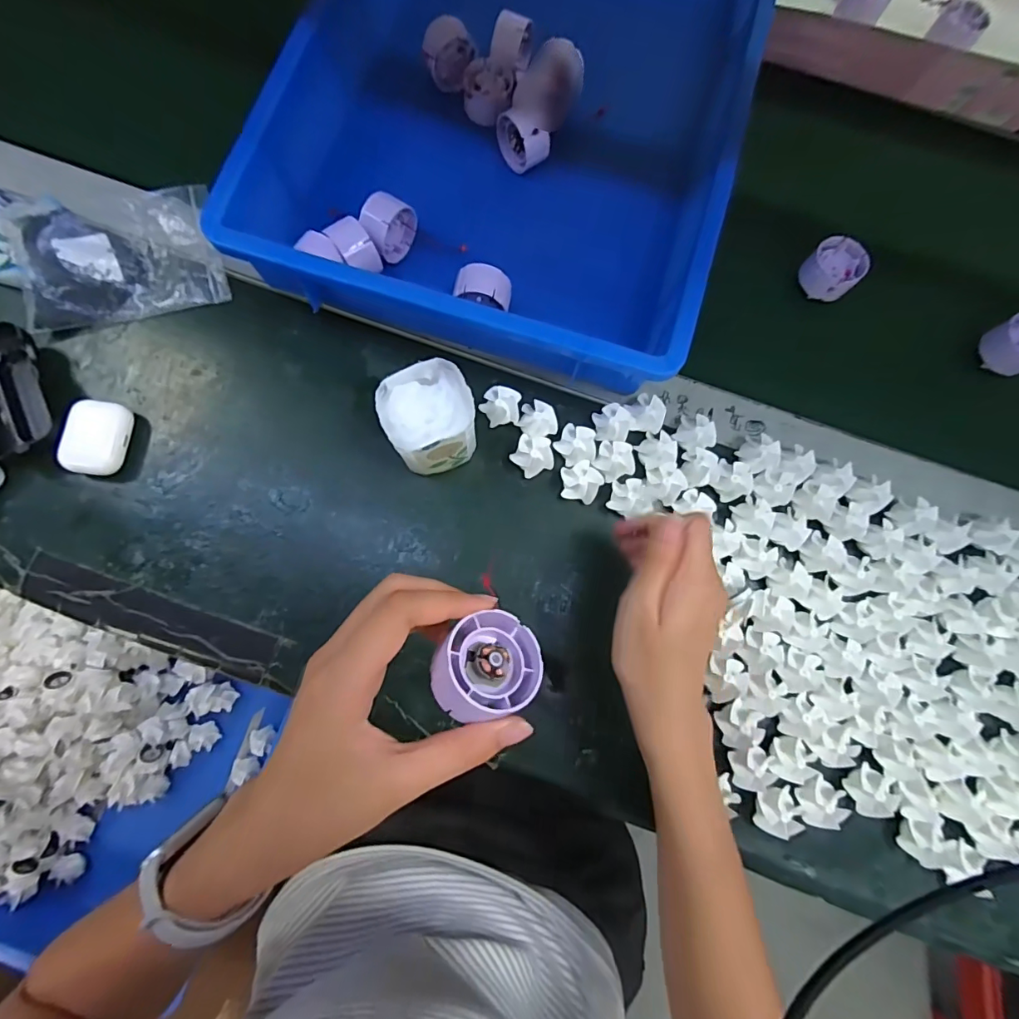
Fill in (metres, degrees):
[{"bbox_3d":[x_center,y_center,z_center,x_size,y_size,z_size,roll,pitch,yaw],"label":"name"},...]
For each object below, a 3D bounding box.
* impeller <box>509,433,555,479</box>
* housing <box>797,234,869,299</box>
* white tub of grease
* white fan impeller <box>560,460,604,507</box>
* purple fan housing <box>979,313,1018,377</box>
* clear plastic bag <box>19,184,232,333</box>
[{"bbox_3d":[0.020,-0.045,0.393,0.033,0.019,0.034,0,79,-1],"label":"impeller"},{"bbox_3d":[0.292,-0.216,0.432,0.044,0.029,0.046,0,79,-1],"label":"housing"},{"bbox_3d":[-0.061,-0.068,0.371,0.065,0.067,0.068,-30,81,-7],"label":"white tub of grease"},{"bbox_3d":[0.058,-0.023,0.389,0.034,0.016,0.032,17,79,2],"label":"white fan impeller"},{"bbox_3d":[0.450,-0.145,0.423,0.039,0.034,0.046,-24,81,-6],"label":"purple fan housing"},{"bbox_3d":[-0.333,-0.222,0.413,0.150,0.026,0.114,-14,80,-4],"label":"clear plastic bag"}]

